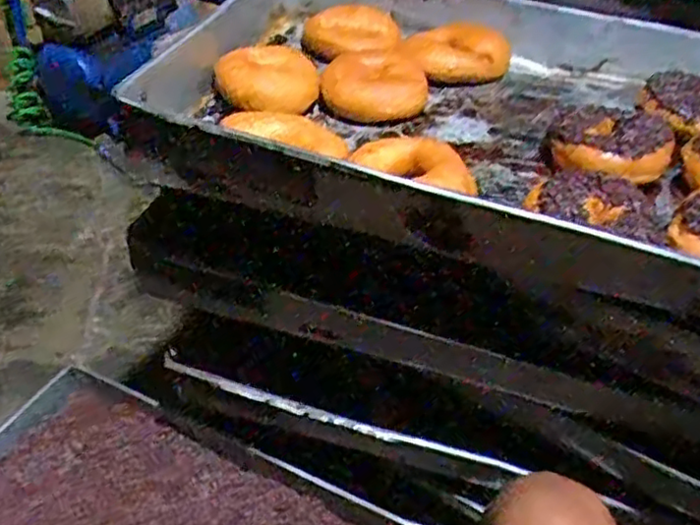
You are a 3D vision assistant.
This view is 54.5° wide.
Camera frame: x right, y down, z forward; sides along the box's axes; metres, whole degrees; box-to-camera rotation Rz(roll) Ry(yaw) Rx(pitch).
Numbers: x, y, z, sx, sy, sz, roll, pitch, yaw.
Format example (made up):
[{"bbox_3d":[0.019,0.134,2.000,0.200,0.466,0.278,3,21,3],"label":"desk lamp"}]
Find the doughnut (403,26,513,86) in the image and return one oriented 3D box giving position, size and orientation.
[{"bbox_3d":[0.108,-0.209,0.680,0.103,0.028,0.085,12,41,5],"label":"doughnut"}]

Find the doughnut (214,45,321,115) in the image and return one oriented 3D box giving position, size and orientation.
[{"bbox_3d":[-0.071,-0.162,0.603,0.072,0.032,0.089,30,46,24],"label":"doughnut"}]

